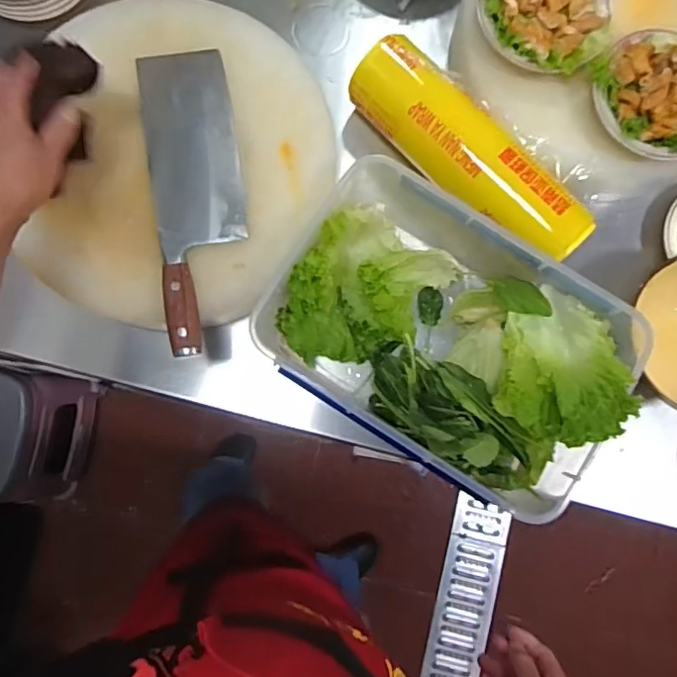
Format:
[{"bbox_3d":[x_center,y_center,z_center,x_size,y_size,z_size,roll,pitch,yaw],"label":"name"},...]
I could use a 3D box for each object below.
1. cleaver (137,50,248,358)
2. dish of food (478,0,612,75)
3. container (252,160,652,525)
[{"bbox_3d":[-0.151,-0.155,0.591,0.097,0.029,0.335,-9,83,-3],"label":"cleaver"},{"bbox_3d":[0.227,-0.360,0.618,0.141,0.046,0.135,0,83,-2],"label":"dish of food"},{"bbox_3d":[0.115,-0.002,0.604,0.352,0.133,0.250,35,83,3],"label":"container"}]

